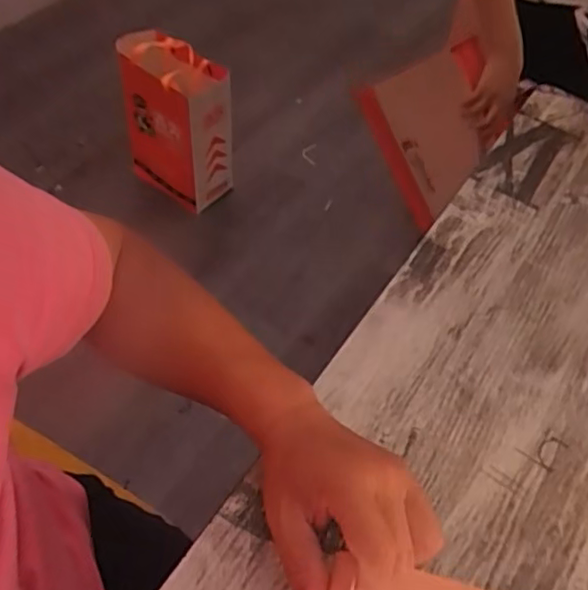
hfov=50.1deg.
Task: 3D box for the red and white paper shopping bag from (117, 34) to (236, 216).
[{"bbox_3d":[-0.263,-0.392,1.488,0.230,0.347,0.134,31,57,17],"label":"red and white paper shopping bag"}]

